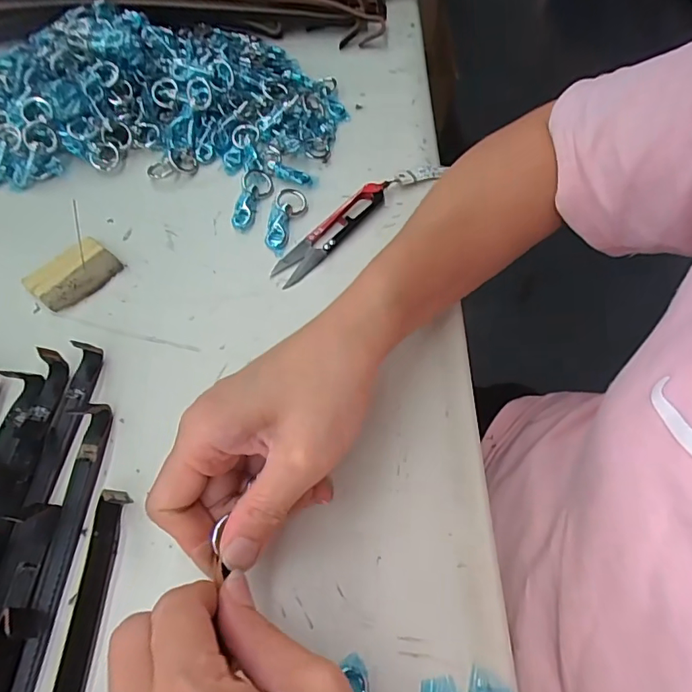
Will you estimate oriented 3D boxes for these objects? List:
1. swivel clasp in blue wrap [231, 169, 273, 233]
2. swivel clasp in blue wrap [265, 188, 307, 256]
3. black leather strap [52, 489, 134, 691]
[{"bbox_3d":[-0.070,-0.109,0.370,0.021,0.011,0.055,17,60,7],"label":"swivel clasp in blue wrap"},{"bbox_3d":[-0.044,-0.092,0.359,0.020,0.008,0.055,18,60,7],"label":"swivel clasp in blue wrap"},{"bbox_3d":[-0.121,0.127,0.232,0.016,0.014,0.116,3,59,-1],"label":"black leather strap"}]

